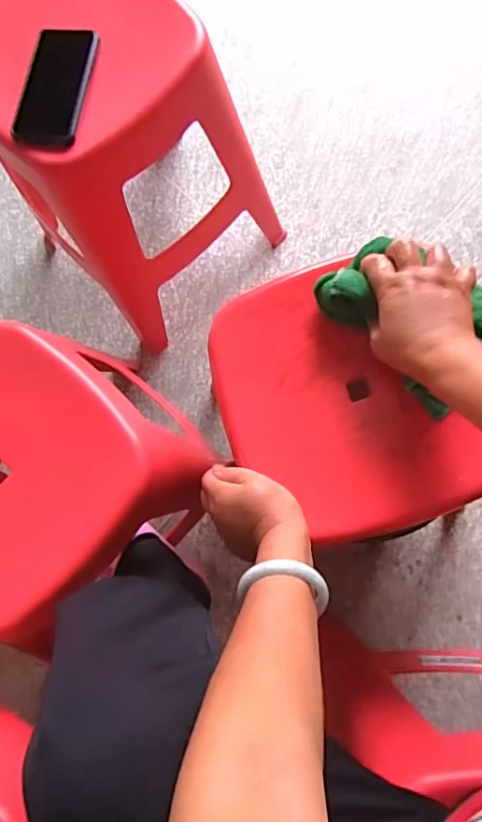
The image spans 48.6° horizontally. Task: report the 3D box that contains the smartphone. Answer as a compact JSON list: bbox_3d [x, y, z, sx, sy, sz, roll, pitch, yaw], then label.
[{"bbox_3d":[-0.220,-0.387,0.634,0.073,0.016,0.158,9,81,8],"label":"smartphone"}]

